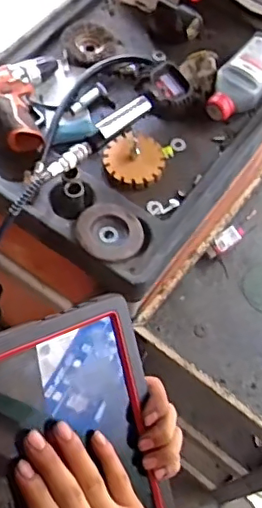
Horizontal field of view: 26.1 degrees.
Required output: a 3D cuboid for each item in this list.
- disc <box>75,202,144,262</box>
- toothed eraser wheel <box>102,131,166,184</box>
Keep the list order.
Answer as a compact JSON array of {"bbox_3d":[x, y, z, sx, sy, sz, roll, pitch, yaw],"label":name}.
[{"bbox_3d":[-0.031,-0.033,0.817,0.092,0.024,0.097,2,63,-4],"label":"disc"},{"bbox_3d":[0.005,-0.152,0.882,0.094,0.028,0.081,23,63,7],"label":"toothed eraser wheel"}]

